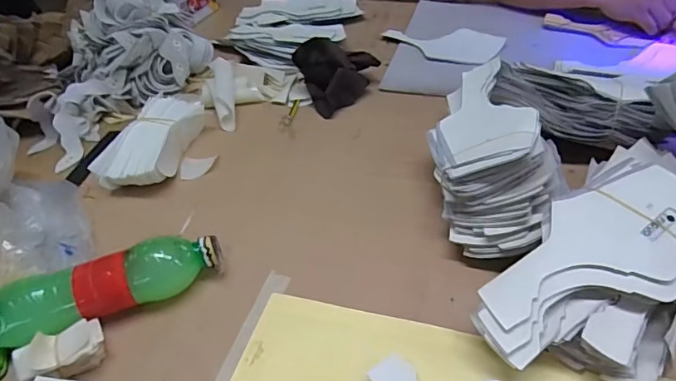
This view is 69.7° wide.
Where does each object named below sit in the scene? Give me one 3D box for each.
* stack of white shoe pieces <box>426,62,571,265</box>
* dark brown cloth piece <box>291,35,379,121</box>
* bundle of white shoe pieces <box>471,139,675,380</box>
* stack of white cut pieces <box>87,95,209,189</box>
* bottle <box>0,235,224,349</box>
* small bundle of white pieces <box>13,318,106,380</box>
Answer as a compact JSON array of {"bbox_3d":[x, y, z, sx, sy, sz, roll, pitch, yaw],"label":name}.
[{"bbox_3d":[0.156,-0.039,0.513,0.113,0.101,0.248,-4,43,4],"label":"stack of white shoe pieces"},{"bbox_3d":[0.004,-0.170,0.685,0.110,0.086,0.068,-31,48,-23],"label":"dark brown cloth piece"},{"bbox_3d":[0.224,0.066,0.398,0.230,0.094,0.124,-36,50,-27],"label":"bundle of white shoe pieces"},{"bbox_3d":[-0.239,-0.063,0.626,0.082,0.058,0.163,5,44,13],"label":"stack of white cut pieces"},{"bbox_3d":[-0.211,0.092,0.453,0.204,0.056,0.056,-16,44,-9],"label":"bottle"},{"bbox_3d":[-0.239,0.141,0.420,0.067,0.041,0.034,-30,47,-22],"label":"small bundle of white pieces"}]

